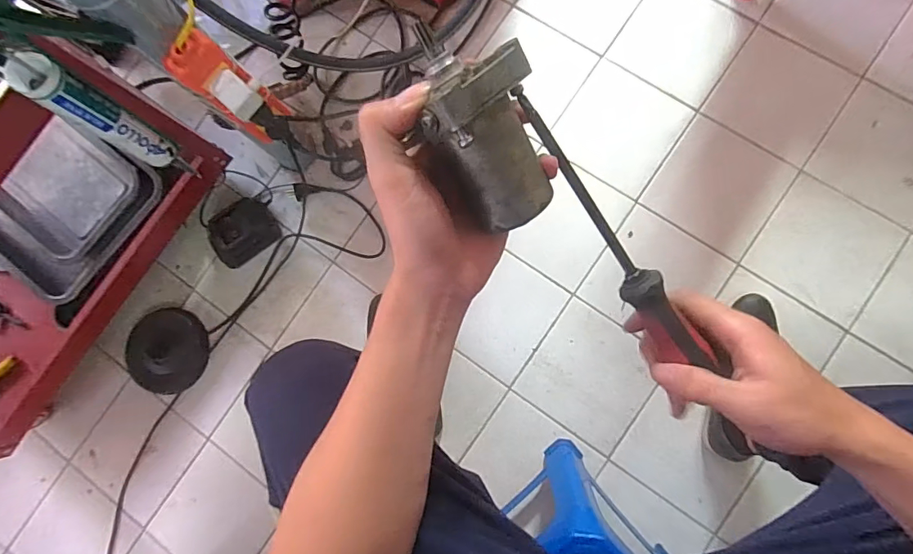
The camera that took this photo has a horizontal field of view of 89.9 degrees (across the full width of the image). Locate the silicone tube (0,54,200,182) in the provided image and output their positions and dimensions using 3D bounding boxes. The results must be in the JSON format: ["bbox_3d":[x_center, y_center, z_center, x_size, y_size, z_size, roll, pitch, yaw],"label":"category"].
[{"bbox_3d":[-0.436,-0.196,0.608,0.046,0.284,0.054,28,87,8],"label":"silicone tube"}]

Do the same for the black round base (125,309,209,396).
[{"bbox_3d":[-0.551,0.138,0.868,0.161,0.024,0.150,-1,83,6],"label":"black round base"}]

